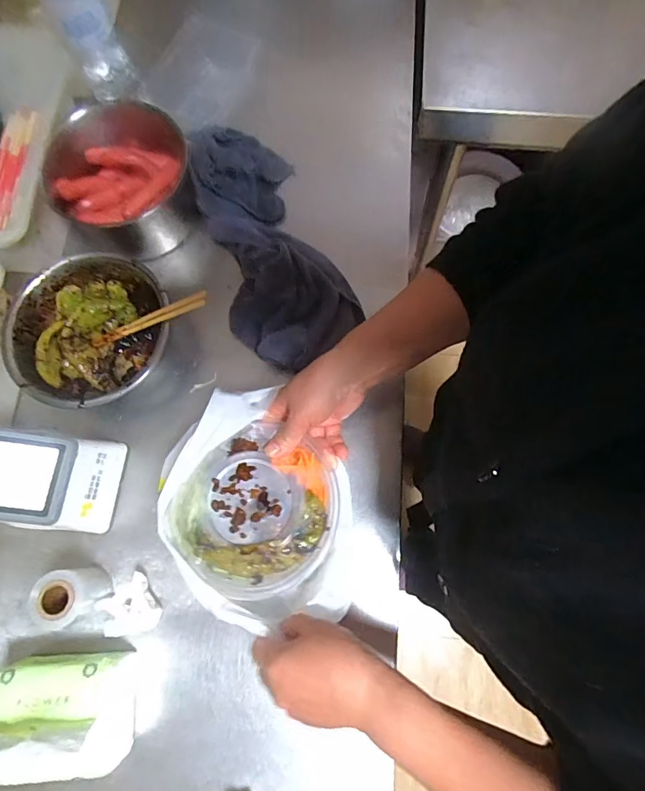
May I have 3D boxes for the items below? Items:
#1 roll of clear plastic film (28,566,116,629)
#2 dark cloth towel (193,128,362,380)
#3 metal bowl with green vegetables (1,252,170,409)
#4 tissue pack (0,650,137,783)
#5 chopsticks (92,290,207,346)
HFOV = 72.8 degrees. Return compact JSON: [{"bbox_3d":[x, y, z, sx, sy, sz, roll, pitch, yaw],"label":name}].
[{"bbox_3d":[-0.250,0.201,0.442,0.046,0.077,0.049,0,75,-1],"label":"roll of clear plastic film"},{"bbox_3d":[-0.076,-0.203,0.553,0.152,0.044,0.317,-22,76,-5],"label":"dark cloth towel"},{"bbox_3d":[-0.269,-0.070,0.518,0.169,0.069,0.180,0,75,1],"label":"metal bowl with green vegetables"},{"bbox_3d":[-0.243,0.292,0.398,0.126,0.101,0.093,-4,75,0],"label":"tissue pack"},{"bbox_3d":[-0.199,-0.084,0.494,0.181,0.011,0.015,-13,73,28],"label":"chopsticks"}]

